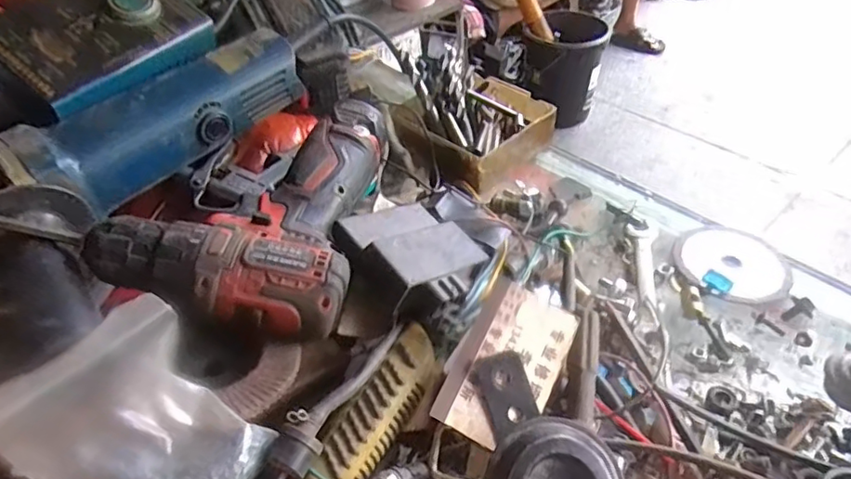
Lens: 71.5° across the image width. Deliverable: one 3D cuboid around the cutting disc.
[{"bbox_3d":[0.218,0.016,0.419,0.075,0.004,0.075,-1,41,1],"label":"cutting disc"}]

